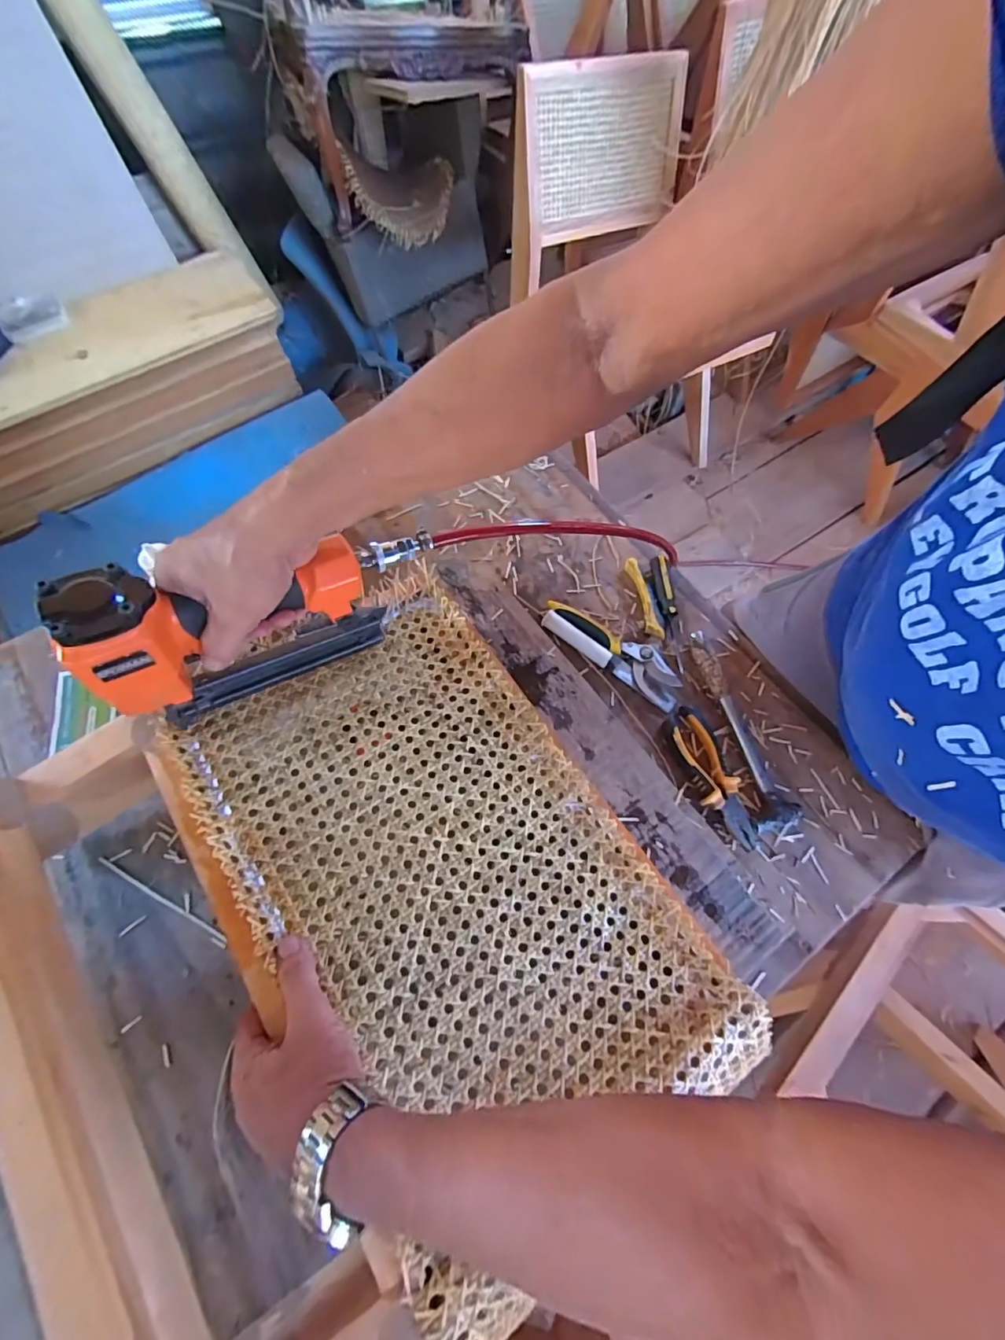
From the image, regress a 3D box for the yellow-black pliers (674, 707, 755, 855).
[{"bbox_3d":[0.234,0.117,0.564,0.044,0.020,0.162,-14,68,-9],"label":"yellow-black pliers"}]

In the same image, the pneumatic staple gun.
[{"bbox_3d":[-0.198,-0.036,0.394,0.190,0.166,0.051,-31,71,-15],"label":"pneumatic staple gun"}]

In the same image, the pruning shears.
[{"bbox_3d":[0.137,-0.026,0.622,0.185,0.017,0.056,35,69,12],"label":"pruning shears"}]

